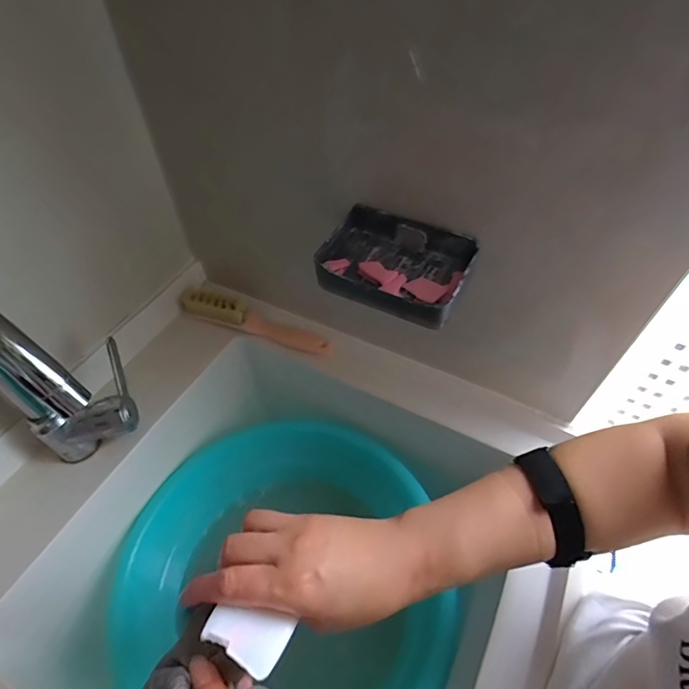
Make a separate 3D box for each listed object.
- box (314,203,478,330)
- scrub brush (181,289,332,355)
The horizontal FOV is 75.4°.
[{"bbox_3d":[0.045,-0.075,0.410,0.129,0.041,0.085,23,55,17],"label":"box"},{"bbox_3d":[-0.121,-0.036,0.605,0.218,0.021,0.030,18,54,14],"label":"scrub brush"}]

